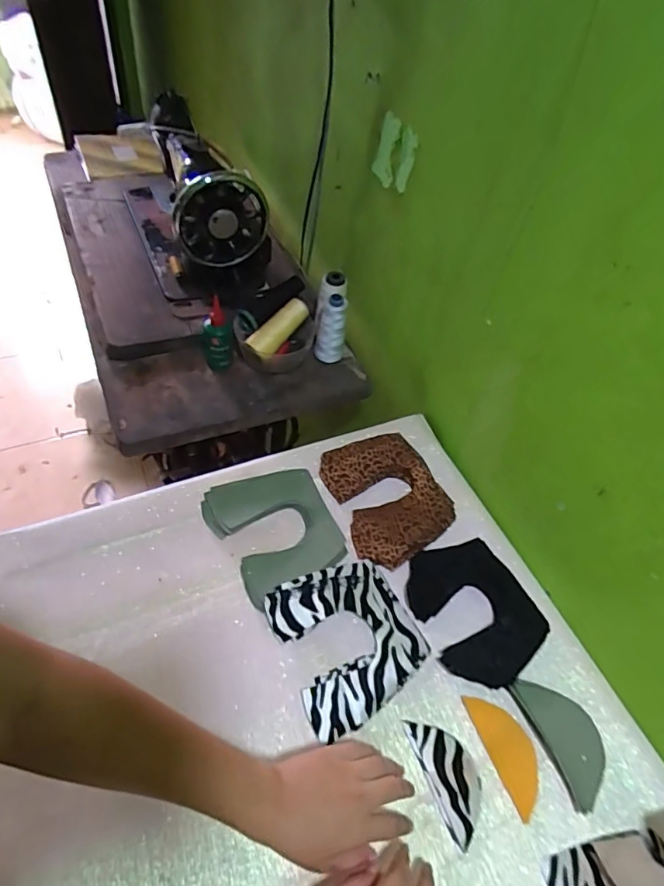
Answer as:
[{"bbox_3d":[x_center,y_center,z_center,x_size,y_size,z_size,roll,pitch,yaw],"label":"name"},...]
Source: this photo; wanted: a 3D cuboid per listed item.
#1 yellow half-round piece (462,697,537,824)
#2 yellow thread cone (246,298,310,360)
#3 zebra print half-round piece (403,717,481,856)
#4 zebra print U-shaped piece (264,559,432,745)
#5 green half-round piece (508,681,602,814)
[{"bbox_3d":[0.180,0.308,0.524,0.046,0.004,0.107,-14,55,-19],"label":"yellow half-round piece"},{"bbox_3d":[-0.080,-0.177,0.801,0.034,0.038,0.117,35,69,20],"label":"yellow thread cone"},{"bbox_3d":[0.116,0.319,0.500,0.050,0.005,0.105,-14,55,-19],"label":"zebra print half-round piece"},{"bbox_3d":[0.022,0.209,0.561,0.147,0.025,0.155,-17,56,-21],"label":"zebra print U-shaped piece"},{"bbox_3d":[0.236,0.294,0.522,0.052,0.021,0.116,-16,55,-18],"label":"green half-round piece"}]

